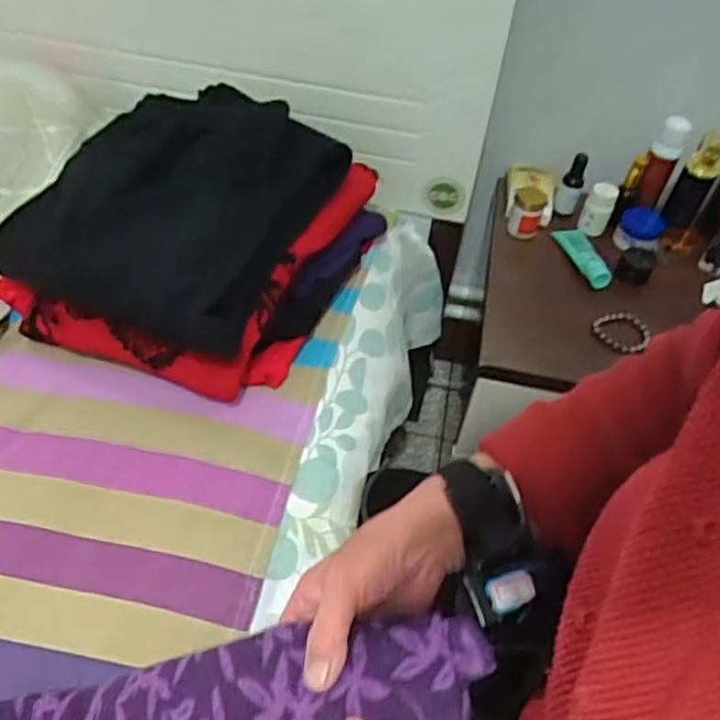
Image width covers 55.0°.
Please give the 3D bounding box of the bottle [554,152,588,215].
[{"bbox_3d":[0.299,-0.246,0.977,0.032,0.098,0.034,20,50,11],"label":"bottle"}]

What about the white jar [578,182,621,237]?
[{"bbox_3d":[0.332,-0.211,0.962,0.036,0.070,0.035,3,49,-3],"label":"white jar"}]

